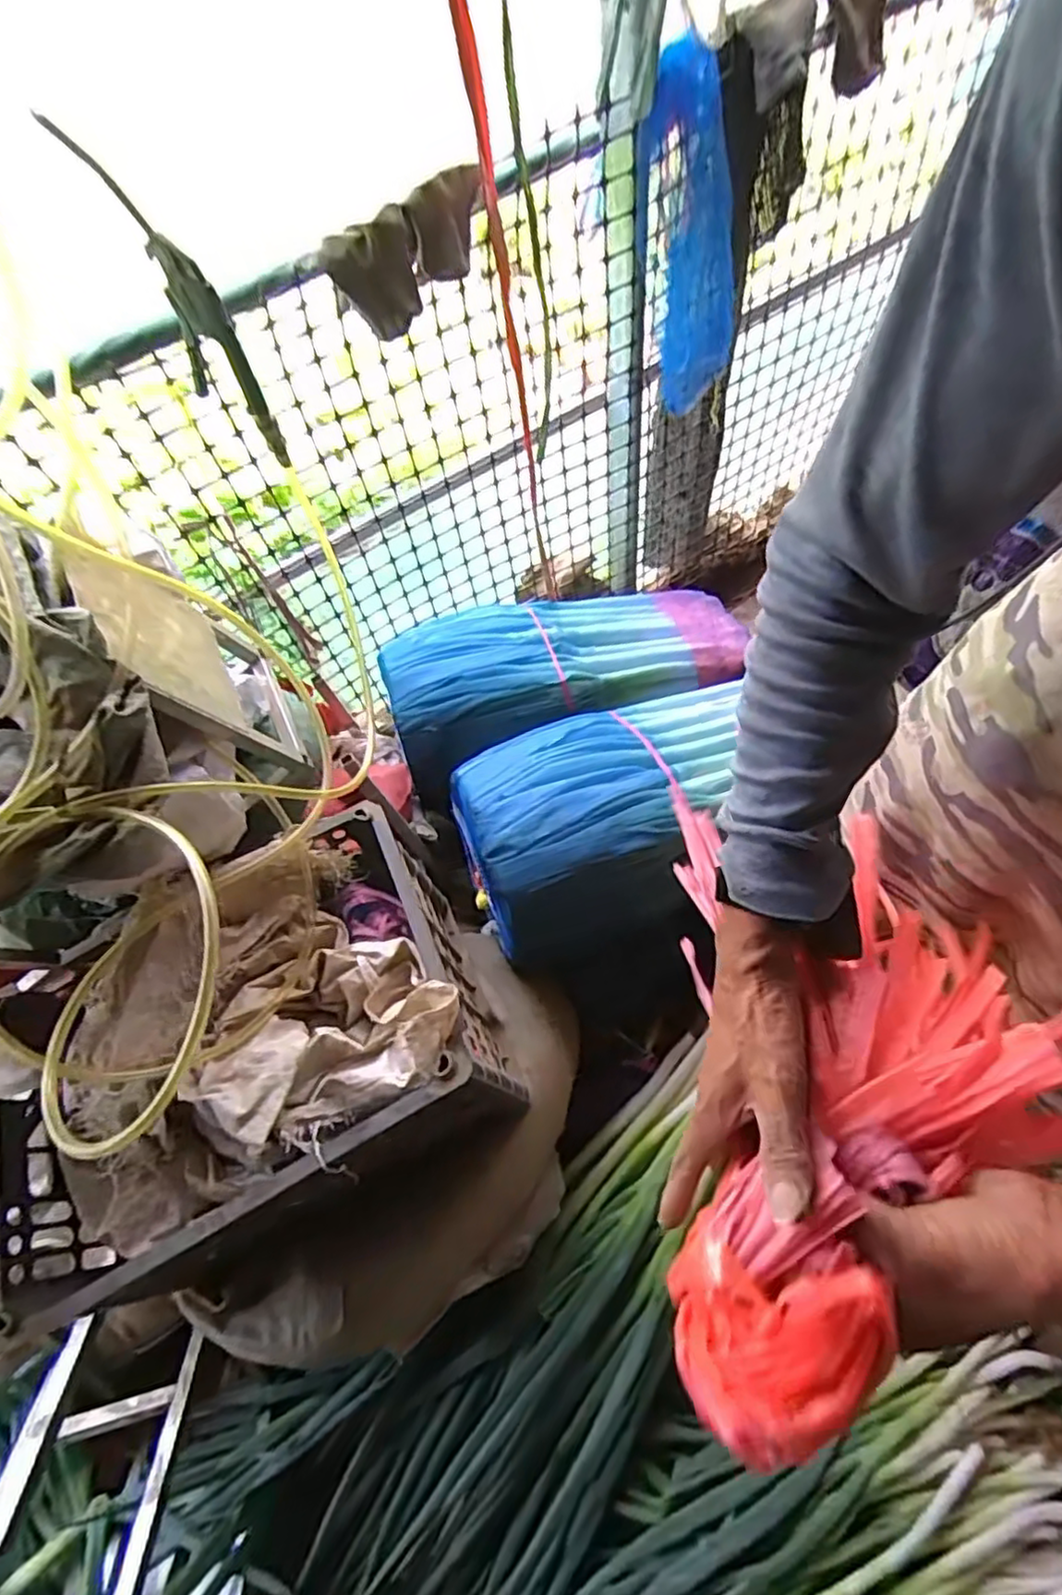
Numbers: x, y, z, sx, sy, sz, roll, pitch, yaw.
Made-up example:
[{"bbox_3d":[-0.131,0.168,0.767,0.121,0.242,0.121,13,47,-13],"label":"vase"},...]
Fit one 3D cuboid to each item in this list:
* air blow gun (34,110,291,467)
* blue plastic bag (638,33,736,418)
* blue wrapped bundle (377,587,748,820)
[{"bbox_3d":[-0.314,-0.445,0.617,0.085,0.280,0.037,23,67,33],"label":"air blow gun"},{"bbox_3d":[0.204,-0.686,0.833,0.145,0.380,0.022,-42,65,3],"label":"blue plastic bag"},{"bbox_3d":[0.059,-0.219,1.097,0.601,0.186,0.261,-22,63,-4],"label":"blue wrapped bundle"}]

